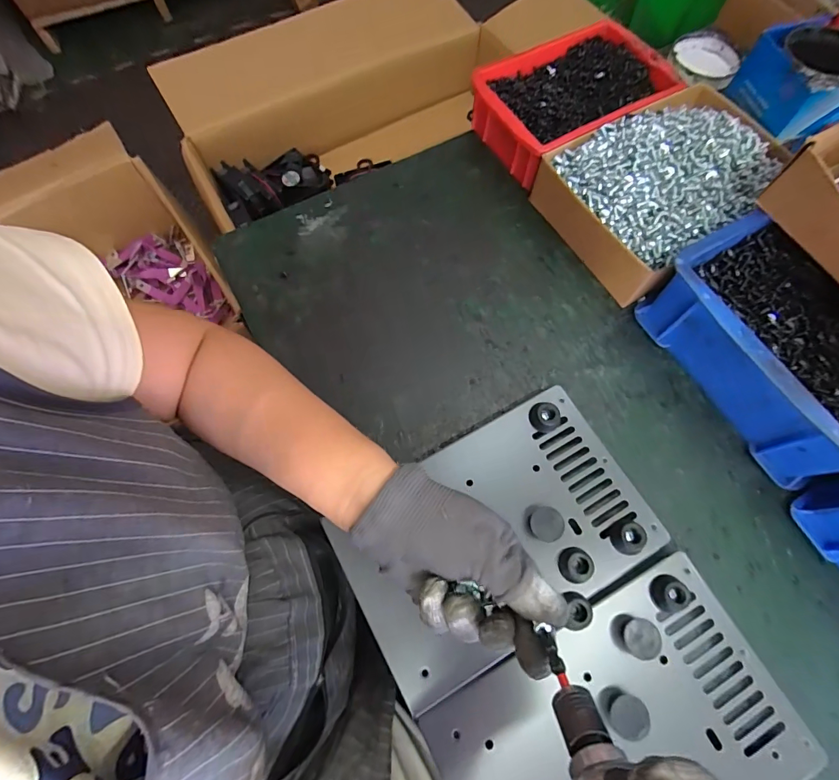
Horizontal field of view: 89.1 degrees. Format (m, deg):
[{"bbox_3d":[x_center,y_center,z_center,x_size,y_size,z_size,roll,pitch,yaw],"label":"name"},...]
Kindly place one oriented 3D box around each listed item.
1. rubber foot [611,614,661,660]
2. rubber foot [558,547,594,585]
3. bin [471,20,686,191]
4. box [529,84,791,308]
[{"bbox_3d":[0.152,0.173,0.300,0.031,0.012,0.024,17,71,6],"label":"rubber foot"},{"bbox_3d":[0.116,0.130,0.315,0.020,0.014,0.023,-12,71,-5],"label":"rubber foot"},{"bbox_3d":[0.161,-0.312,0.470,0.201,0.061,0.129,-29,73,-11],"label":"bin"},{"bbox_3d":[0.241,-0.203,0.431,0.230,0.061,0.160,-32,74,-12],"label":"box"}]

